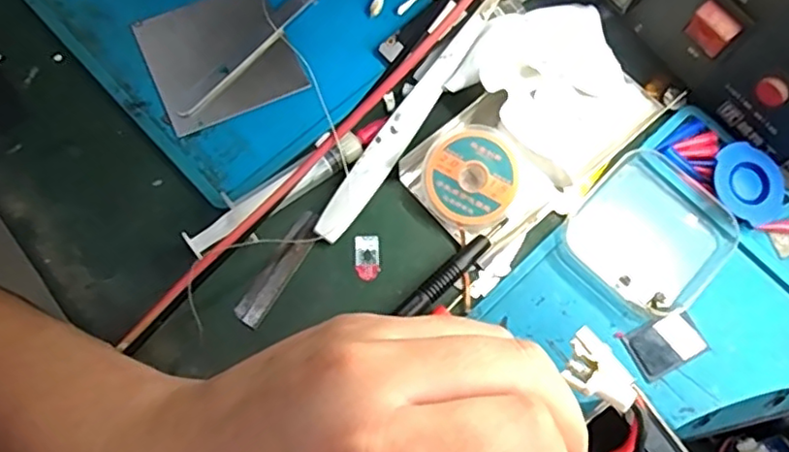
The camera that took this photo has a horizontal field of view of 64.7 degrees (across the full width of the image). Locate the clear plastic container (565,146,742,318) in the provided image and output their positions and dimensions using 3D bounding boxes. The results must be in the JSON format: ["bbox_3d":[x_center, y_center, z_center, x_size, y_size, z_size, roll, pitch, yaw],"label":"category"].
[{"bbox_3d":[0.117,0.001,0.281,0.061,0.015,0.064,41,75,11],"label":"clear plastic container"}]

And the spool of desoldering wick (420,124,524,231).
[{"bbox_3d":[0.035,-0.022,0.282,0.044,0.010,0.044,0,92,0],"label":"spool of desoldering wick"}]

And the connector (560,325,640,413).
[{"bbox_3d":[0.066,0.047,0.199,0.025,0.006,0.019,42,75,11],"label":"connector"}]

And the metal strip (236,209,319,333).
[{"bbox_3d":[-0.050,0.019,0.274,0.013,0.004,0.055,33,78,5],"label":"metal strip"}]

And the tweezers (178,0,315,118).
[{"bbox_3d":[-0.057,-0.098,0.305,0.008,0.004,0.128,37,75,10],"label":"tweezers"}]

